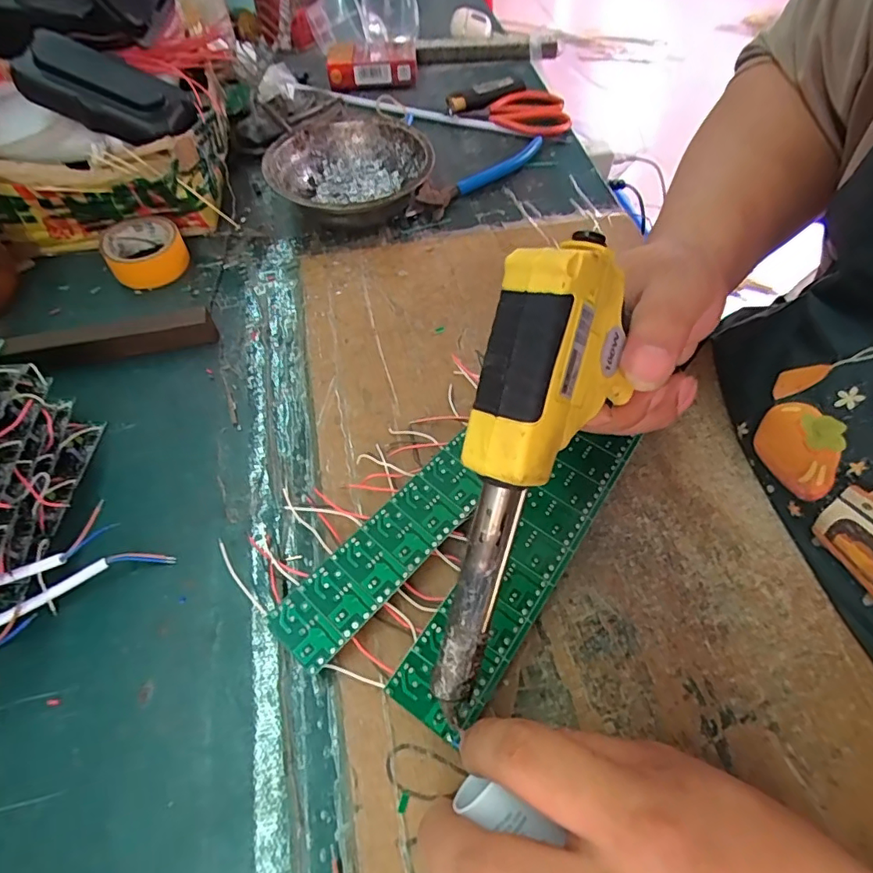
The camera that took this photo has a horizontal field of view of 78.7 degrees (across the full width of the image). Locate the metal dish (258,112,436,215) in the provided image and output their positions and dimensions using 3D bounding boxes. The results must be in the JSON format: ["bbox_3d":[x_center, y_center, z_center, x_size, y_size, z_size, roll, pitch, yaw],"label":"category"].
[{"bbox_3d":[-0.067,-0.206,0.424,0.123,0.039,0.131,0,57,1],"label":"metal dish"}]

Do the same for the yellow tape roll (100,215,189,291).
[{"bbox_3d":[-0.214,-0.136,0.392,0.052,0.025,0.050,0,57,1],"label":"yellow tape roll"}]

